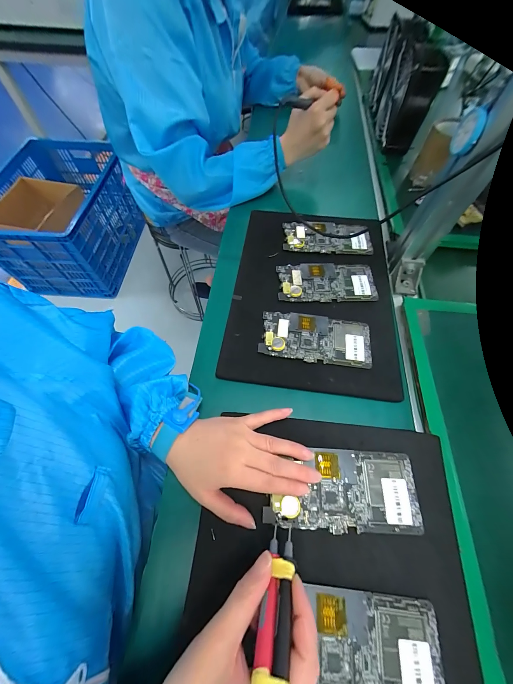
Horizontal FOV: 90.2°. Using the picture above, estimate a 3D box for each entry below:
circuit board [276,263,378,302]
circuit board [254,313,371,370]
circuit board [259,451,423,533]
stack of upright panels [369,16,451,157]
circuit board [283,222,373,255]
[{"bbox_3d":[0.115,-0.097,0.413,0.155,0.010,0.071,0,63,0],"label":"circuit board"},{"bbox_3d":[0.085,-0.005,0.365,0.154,0.008,0.071,7,64,4],"label":"circuit board"},{"bbox_3d":[0.088,0.150,0.262,0.153,0.009,0.072,2,60,1],"label":"circuit board"},{"bbox_3d":[0.315,-0.551,0.562,0.066,0.137,0.229,4,63,2],"label":"stack of upright panels"},{"bbox_3d":[0.125,-0.188,0.456,0.151,0.014,0.071,1,63,1],"label":"circuit board"}]

